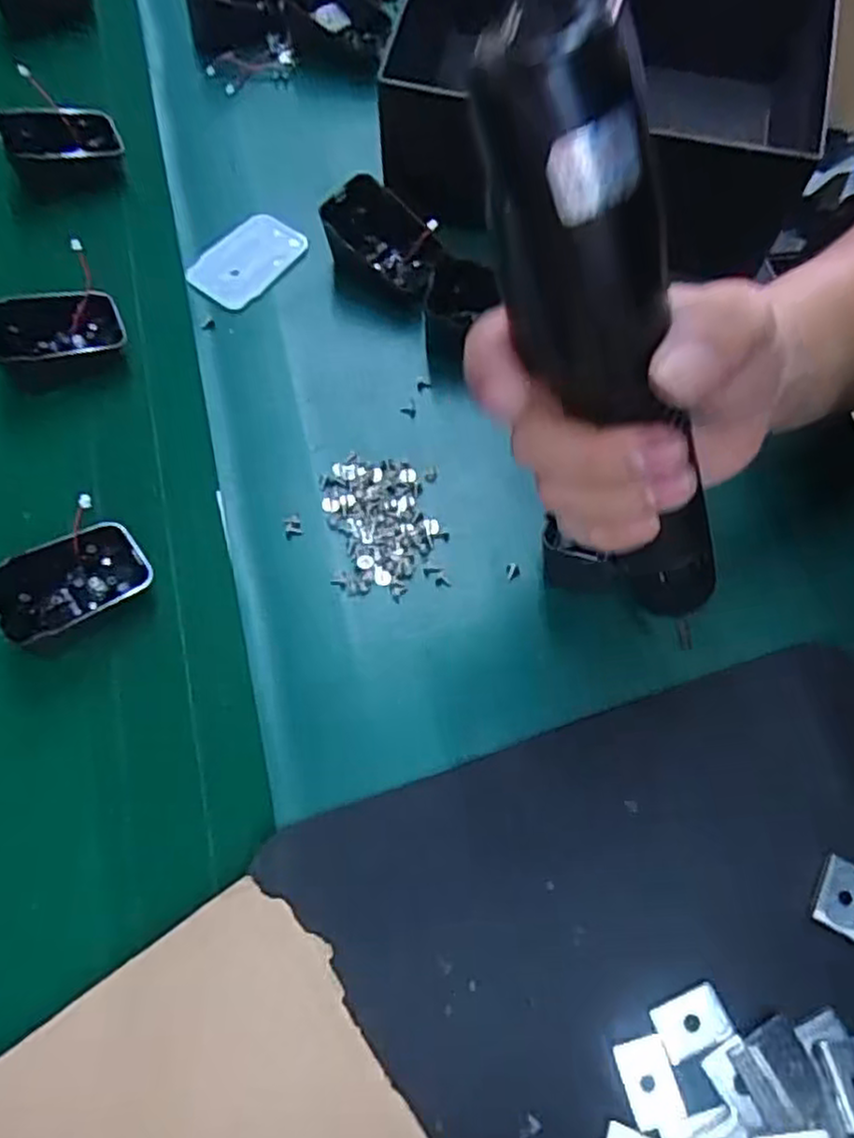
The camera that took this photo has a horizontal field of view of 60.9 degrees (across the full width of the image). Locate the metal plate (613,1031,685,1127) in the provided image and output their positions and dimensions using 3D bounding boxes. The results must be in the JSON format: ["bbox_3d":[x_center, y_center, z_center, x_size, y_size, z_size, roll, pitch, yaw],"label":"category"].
[{"bbox_3d":[0.085,0.195,0.278,0.019,0.004,0.027,-14,67,-6],"label":"metal plate"}]

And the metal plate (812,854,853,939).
[{"bbox_3d":[0.174,0.137,0.304,0.019,0.005,0.028,27,69,11],"label":"metal plate"}]

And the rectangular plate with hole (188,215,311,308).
[{"bbox_3d":[-0.109,-0.185,0.436,0.043,0.011,0.065,34,70,14],"label":"rectangular plate with hole"}]

